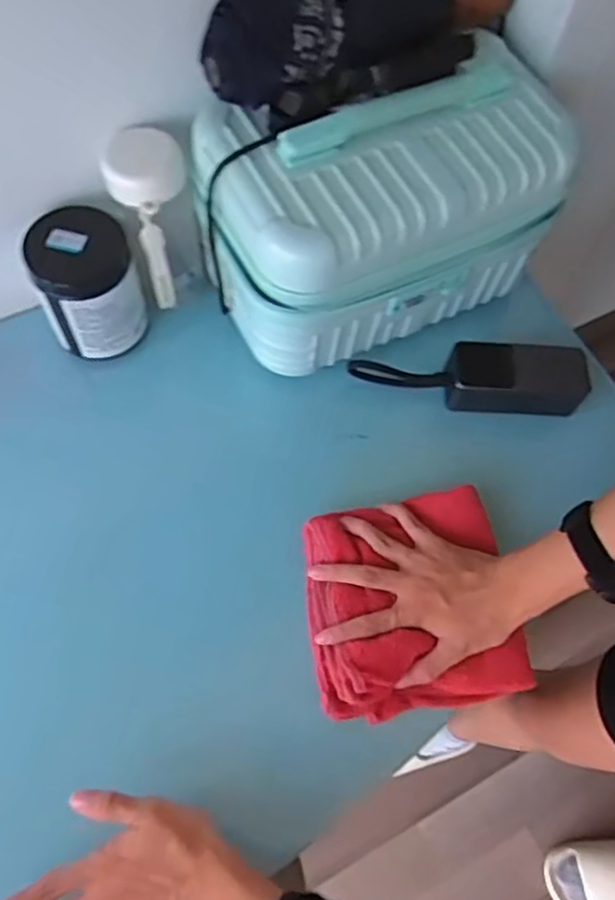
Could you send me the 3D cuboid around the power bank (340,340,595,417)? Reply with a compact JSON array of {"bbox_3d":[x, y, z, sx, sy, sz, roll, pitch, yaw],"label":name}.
[{"bbox_3d":[0.155,-0.073,0.679,0.218,0.047,0.052,5,65,-1],"label":"power bank"}]

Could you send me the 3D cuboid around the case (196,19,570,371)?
[{"bbox_3d":[0.073,-0.222,0.643,0.316,0.186,0.178,-20,68,-12],"label":"case"}]

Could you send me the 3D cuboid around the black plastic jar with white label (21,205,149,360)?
[{"bbox_3d":[-0.204,-0.154,0.654,0.089,0.111,0.084,1,65,-3],"label":"black plastic jar with white label"}]

